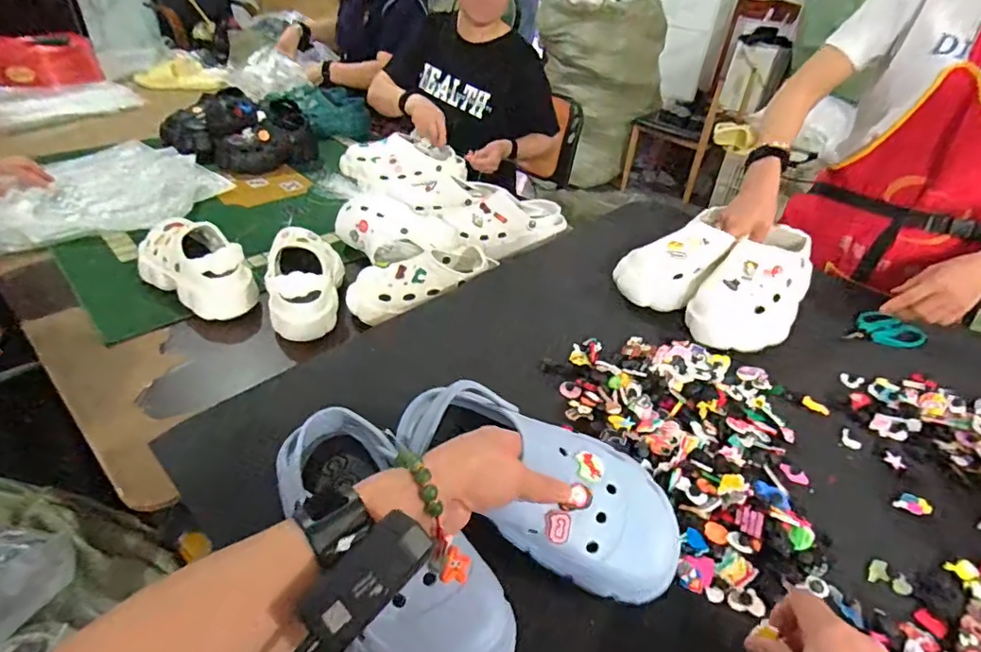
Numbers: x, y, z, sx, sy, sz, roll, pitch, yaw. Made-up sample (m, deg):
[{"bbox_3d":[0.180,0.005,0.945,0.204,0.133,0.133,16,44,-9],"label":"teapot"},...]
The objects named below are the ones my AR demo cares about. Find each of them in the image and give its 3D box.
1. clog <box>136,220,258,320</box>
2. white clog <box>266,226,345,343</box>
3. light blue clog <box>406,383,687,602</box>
[{"bbox_3d":[-0.507,-0.105,0.896,0.224,0.094,0.117,29,44,28],"label":"clog"},{"bbox_3d":[-0.316,-0.086,0.904,0.116,0.098,0.222,-7,39,-14],"label":"white clog"},{"bbox_3d":[0.034,0.130,0.445,0.253,0.080,0.104,32,44,16],"label":"light blue clog"}]

